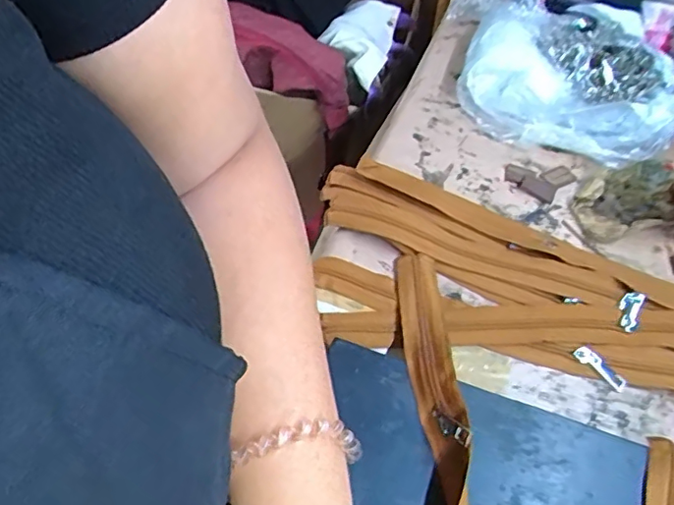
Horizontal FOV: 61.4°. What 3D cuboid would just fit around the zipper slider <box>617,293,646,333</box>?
[{"bbox_3d":[0.222,0.044,0.430,0.017,0.005,0.034,26,55,11],"label":"zipper slider"}]

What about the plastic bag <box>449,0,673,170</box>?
[{"bbox_3d":[0.220,-0.189,0.557,0.247,0.083,0.182,30,56,14],"label":"plastic bag"}]

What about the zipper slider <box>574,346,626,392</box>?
[{"bbox_3d":[0.189,0.083,0.407,0.040,0.004,0.011,42,61,13],"label":"zipper slider"}]

